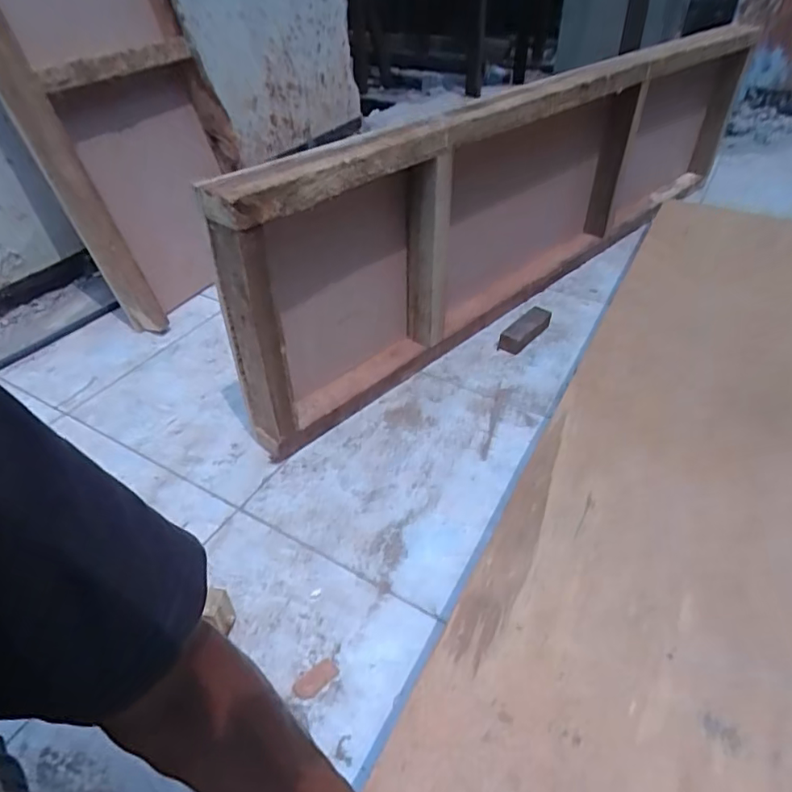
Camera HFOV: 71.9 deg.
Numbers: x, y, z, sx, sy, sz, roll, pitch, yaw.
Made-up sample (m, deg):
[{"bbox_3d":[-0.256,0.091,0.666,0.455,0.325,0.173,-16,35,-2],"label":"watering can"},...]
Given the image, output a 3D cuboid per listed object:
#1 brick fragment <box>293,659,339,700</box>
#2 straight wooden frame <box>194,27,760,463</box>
[{"bbox_3d":[-0.087,0.313,0.599,0.024,0.015,0.050,32,51,32],"label":"brick fragment"},{"bbox_3d":[0.320,-0.409,1.102,1.460,0.415,0.104,-32,50,-31],"label":"straight wooden frame"}]

